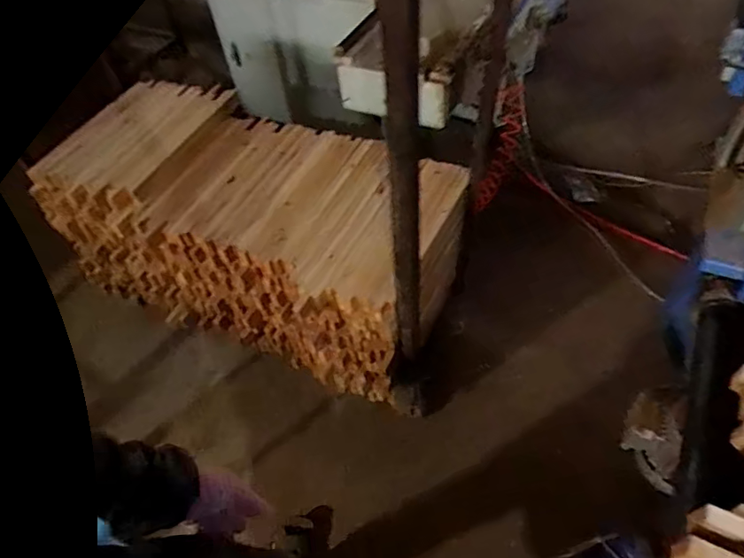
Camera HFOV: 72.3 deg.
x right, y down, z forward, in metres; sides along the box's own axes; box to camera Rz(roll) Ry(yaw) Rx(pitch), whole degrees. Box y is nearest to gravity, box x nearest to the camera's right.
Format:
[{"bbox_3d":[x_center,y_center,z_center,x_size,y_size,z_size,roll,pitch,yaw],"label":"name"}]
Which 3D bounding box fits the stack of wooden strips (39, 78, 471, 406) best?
[{"bbox_3d":[-0.293,-0.162,1.505,1.103,0.441,0.553,17,54,20],"label":"stack of wooden strips"}]

